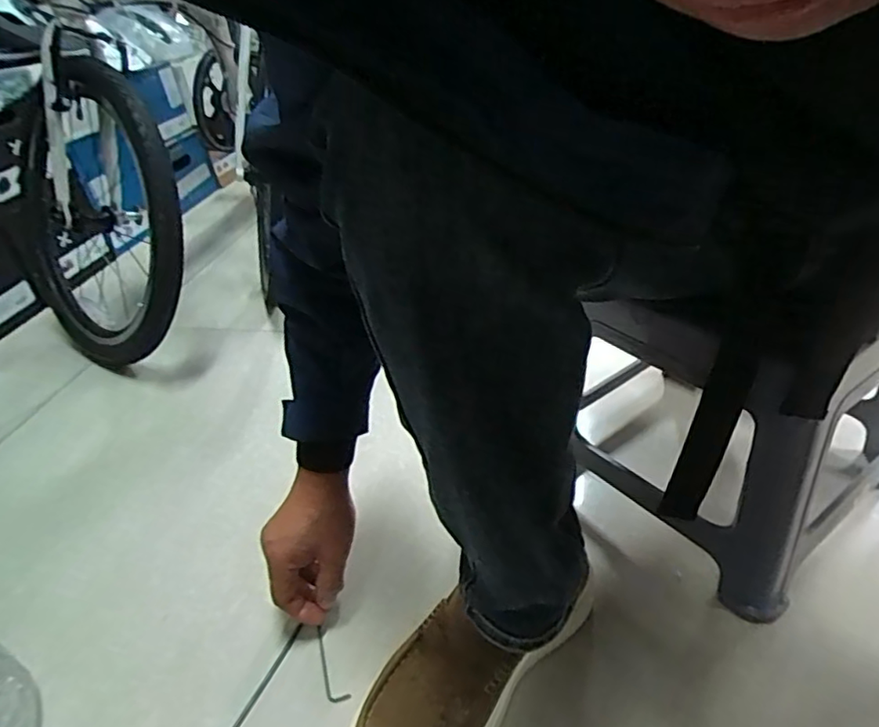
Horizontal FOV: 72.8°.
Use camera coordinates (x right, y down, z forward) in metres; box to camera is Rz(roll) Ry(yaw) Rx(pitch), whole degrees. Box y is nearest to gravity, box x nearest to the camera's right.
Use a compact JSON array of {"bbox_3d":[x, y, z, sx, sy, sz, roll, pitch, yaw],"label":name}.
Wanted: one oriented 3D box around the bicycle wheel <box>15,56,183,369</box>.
[{"bbox_3d":[-0.593,-0.247,0.978,0.530,0.488,0.084,27,29,23],"label":"bicycle wheel"}]

